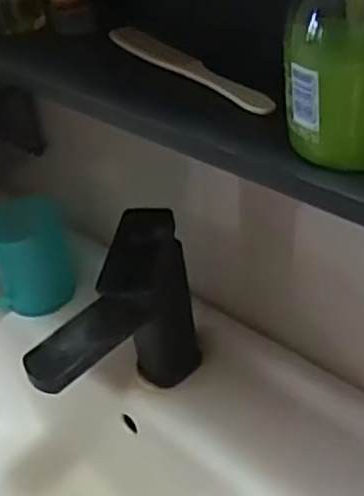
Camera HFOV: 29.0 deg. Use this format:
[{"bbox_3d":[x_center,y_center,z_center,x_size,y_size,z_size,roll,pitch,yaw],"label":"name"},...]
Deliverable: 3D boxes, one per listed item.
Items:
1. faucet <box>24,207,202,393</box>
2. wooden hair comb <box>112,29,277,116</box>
[{"bbox_3d":[-0.058,0.072,0.575,0.152,0.166,0.073,-32,44,-30],"label":"faucet"},{"bbox_3d":[0.002,-0.120,0.466,0.023,0.004,0.174,-27,41,-24],"label":"wooden hair comb"}]

